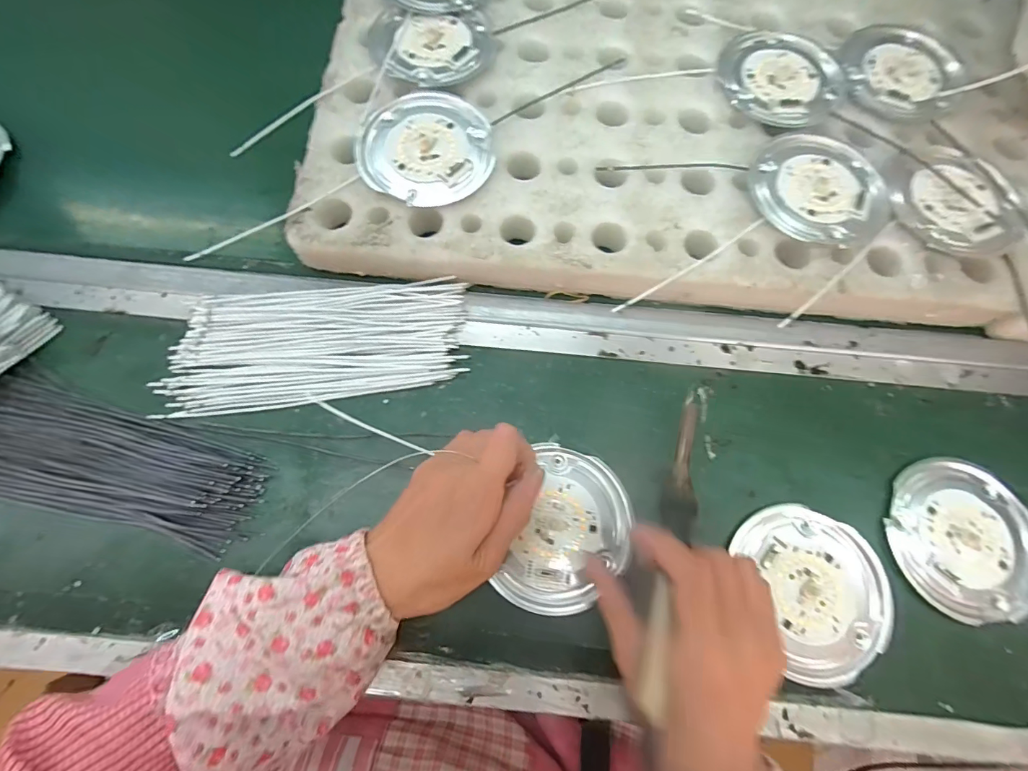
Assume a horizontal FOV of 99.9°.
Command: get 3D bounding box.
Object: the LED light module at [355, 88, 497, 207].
[{"bbox_3d":[-0.068,-0.188,0.342,0.103,0.013,0.103,25,79,4],"label":"LED light module"}]

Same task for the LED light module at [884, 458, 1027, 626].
[{"bbox_3d":[0.313,0.107,0.302,0.099,0.014,0.103,30,80,5],"label":"LED light module"}]

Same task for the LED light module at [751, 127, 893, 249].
[{"bbox_3d":[0.243,-0.155,0.339,0.107,0.012,0.102,-19,79,-5],"label":"LED light module"}]

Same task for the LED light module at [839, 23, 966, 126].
[{"bbox_3d":[0.331,-0.275,0.373,0.098,0.018,0.105,-11,79,-3],"label":"LED light module"}]

